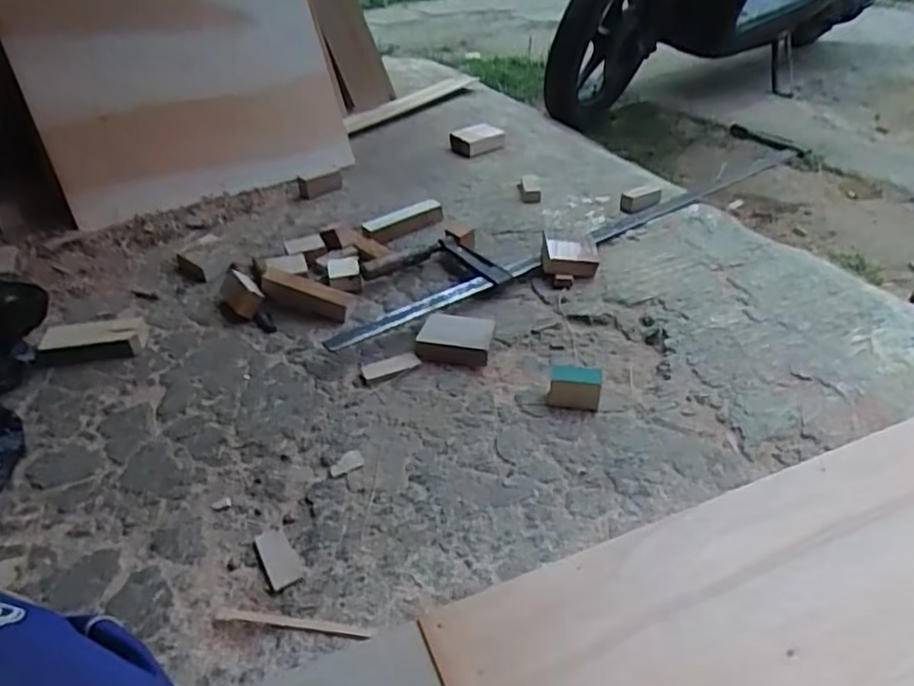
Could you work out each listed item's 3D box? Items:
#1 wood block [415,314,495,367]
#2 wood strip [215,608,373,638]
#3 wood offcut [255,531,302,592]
[{"bbox_3d":[-0.002,-0.005,0.910,0.097,0.034,0.067,6,37,13],"label":"wood block"},{"bbox_3d":[-0.150,0.253,0.610,0.150,0.008,0.011,5,37,12],"label":"wood strip"},{"bbox_3d":[-0.175,0.212,0.665,0.029,0.009,0.078,-21,40,-22],"label":"wood offcut"}]

